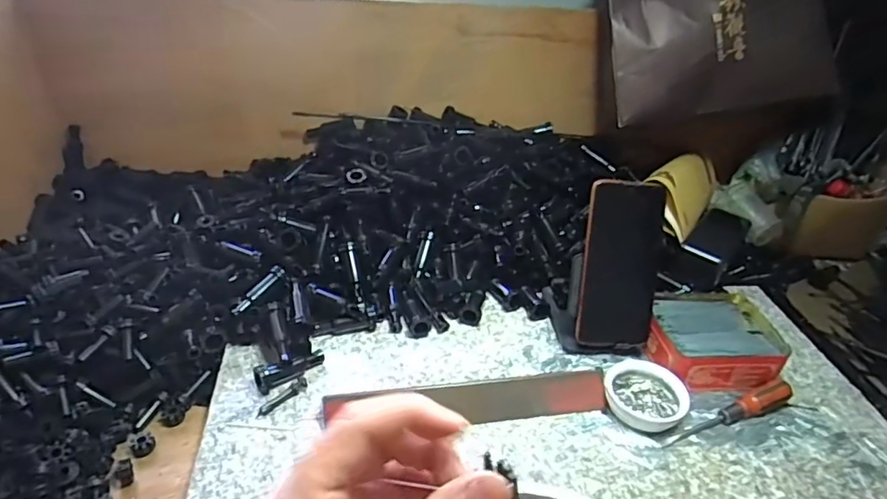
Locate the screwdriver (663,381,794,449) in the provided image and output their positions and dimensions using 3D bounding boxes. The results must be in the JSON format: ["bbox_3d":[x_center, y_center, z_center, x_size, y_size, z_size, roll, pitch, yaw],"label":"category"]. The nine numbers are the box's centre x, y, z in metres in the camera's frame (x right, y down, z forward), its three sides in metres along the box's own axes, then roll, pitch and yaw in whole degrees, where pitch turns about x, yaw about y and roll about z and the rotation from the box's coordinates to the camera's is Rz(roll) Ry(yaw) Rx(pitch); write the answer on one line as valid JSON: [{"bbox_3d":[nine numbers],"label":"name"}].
[{"bbox_3d":[0.267,0.149,0.520,0.149,0.022,0.021,-11,37,-22],"label":"screwdriver"}]

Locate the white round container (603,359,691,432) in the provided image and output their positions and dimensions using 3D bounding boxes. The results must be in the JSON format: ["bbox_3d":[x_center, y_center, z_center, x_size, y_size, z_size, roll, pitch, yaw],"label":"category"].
[{"bbox_3d":[0.189,0.137,0.527,0.073,0.025,0.067,3,34,-2],"label":"white round container"}]

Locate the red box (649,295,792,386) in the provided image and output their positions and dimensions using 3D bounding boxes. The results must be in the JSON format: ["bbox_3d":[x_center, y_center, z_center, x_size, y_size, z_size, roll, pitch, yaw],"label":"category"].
[{"bbox_3d":[0.274,0.093,0.581,0.129,0.041,0.108,0,34,-6],"label":"red box"}]

